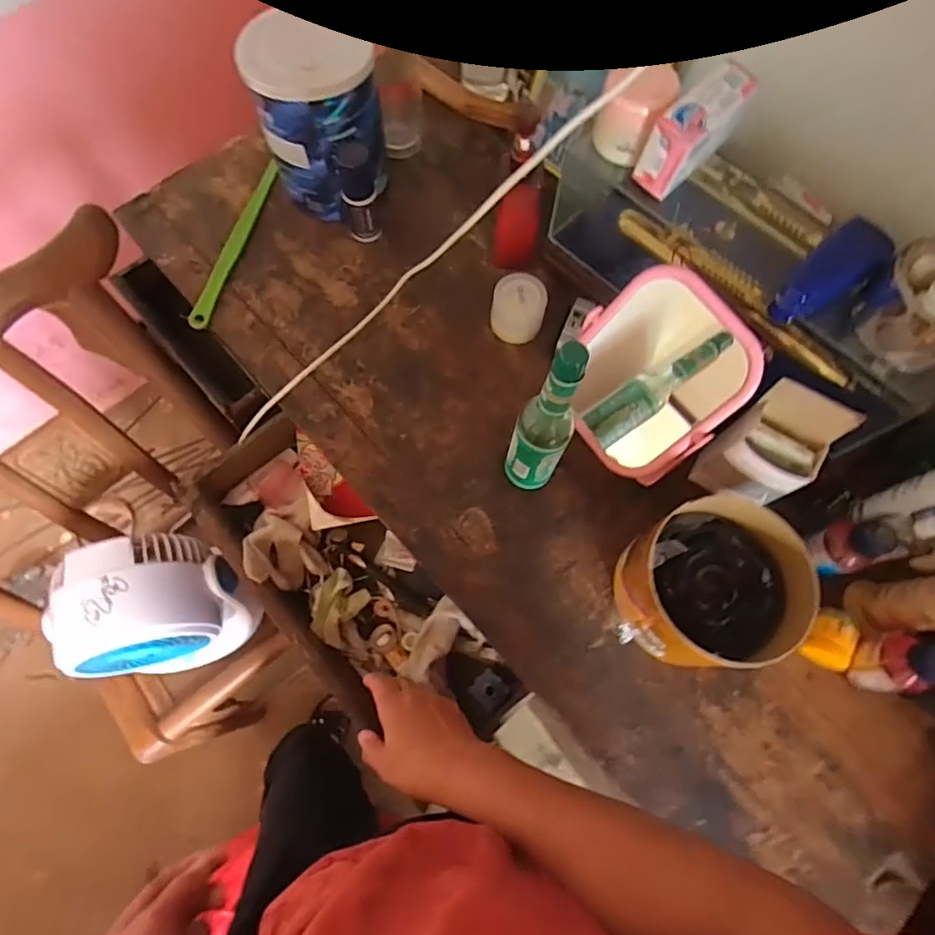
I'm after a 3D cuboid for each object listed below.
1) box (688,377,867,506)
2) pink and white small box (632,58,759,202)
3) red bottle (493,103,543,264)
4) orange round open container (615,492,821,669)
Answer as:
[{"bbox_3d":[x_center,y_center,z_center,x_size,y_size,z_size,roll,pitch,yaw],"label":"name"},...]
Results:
[{"bbox_3d":[0.280,-0.015,0.523,0.078,0.143,0.064,30,74,8],"label":"box"},{"bbox_3d":[0.194,-0.290,0.474,0.097,0.062,0.046,-41,77,-13],"label":"pink and white small box"},{"bbox_3d":[0.055,-0.285,0.585,0.049,0.179,0.042,2,72,2],"label":"red bottle"},{"bbox_3d":[0.214,0.107,0.501,0.139,0.108,0.135,0,72,1],"label":"orange round open container"}]

